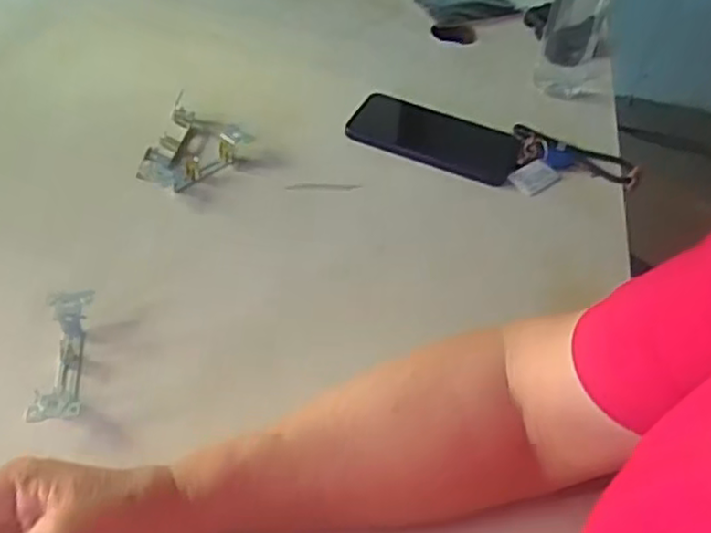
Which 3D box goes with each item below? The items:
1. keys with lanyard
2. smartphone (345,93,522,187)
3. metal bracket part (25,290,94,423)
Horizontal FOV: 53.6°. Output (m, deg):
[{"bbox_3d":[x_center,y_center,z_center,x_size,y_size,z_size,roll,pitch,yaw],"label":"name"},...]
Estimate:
[{"bbox_3d":[0.213,-0.097,0.684,0.120,0.020,0.082,11,45,5],"label":"keys with lanyard"},{"bbox_3d":[0.079,-0.129,0.707,0.165,0.018,0.078,19,47,12],"label":"smartphone"},{"bbox_3d":[-0.198,0.062,0.480,0.029,0.024,0.104,-3,46,-9],"label":"metal bracket part"}]

